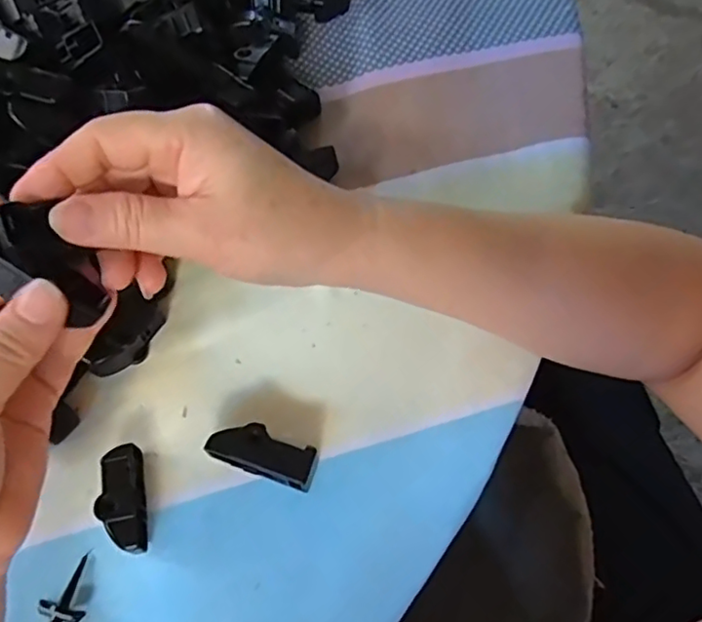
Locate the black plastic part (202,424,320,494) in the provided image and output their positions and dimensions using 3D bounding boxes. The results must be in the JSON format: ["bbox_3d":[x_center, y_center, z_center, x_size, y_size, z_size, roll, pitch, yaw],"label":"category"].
[{"bbox_3d":[-0.040,0.066,0.282,0.048,0.023,0.020,20,66,10],"label":"black plastic part"}]

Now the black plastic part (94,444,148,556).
[{"bbox_3d":[-0.100,0.084,0.275,0.020,0.019,0.046,-13,65,-6],"label":"black plastic part"}]

